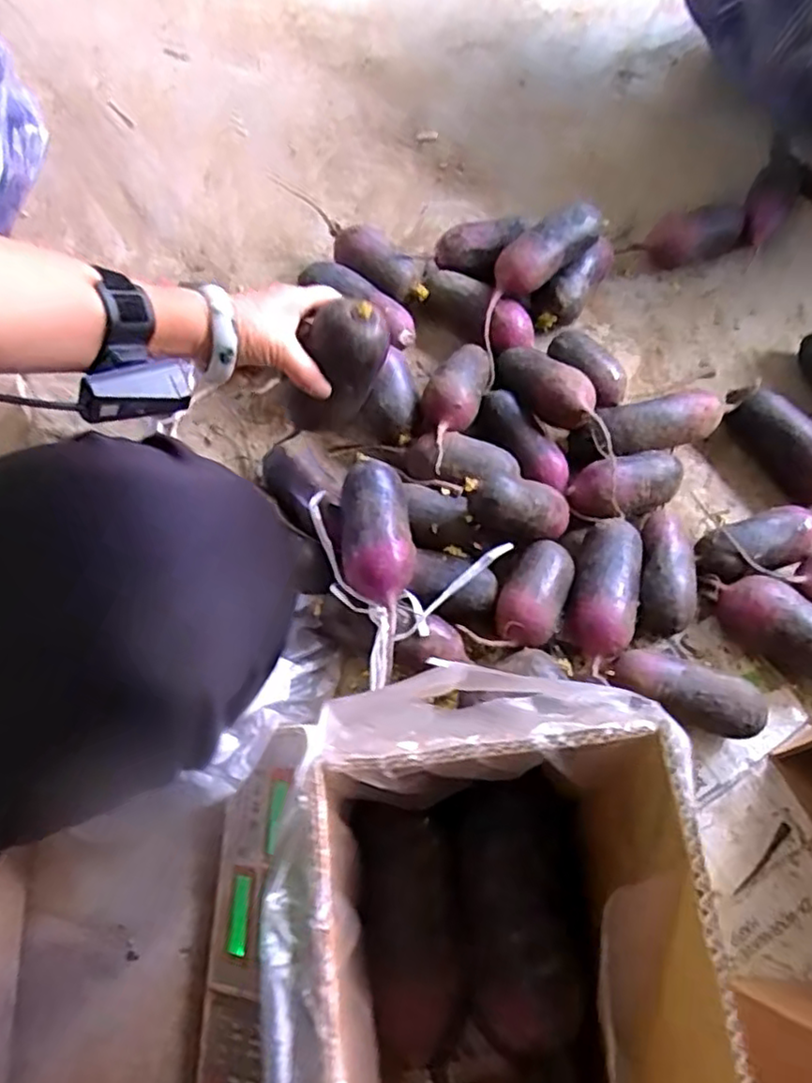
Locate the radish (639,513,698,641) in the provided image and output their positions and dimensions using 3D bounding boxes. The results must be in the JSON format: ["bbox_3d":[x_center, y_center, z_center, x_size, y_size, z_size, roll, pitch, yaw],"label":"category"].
[{"bbox_3d":[0.246,0.024,0.638,0.052,0.044,0.135,10,68,3],"label":"radish"}]

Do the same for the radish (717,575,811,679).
[{"bbox_3d":[0.352,0.078,0.618,0.131,0.051,0.060,27,69,9],"label":"radish"}]

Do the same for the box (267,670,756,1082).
[{"bbox_3d":[0.036,0.238,0.330,0.161,0.248,0.296,-4,68,-3],"label":"box"}]

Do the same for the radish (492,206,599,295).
[{"bbox_3d":[0.158,-0.324,0.746,0.136,0.054,0.054,-38,73,-2],"label":"radish"}]

